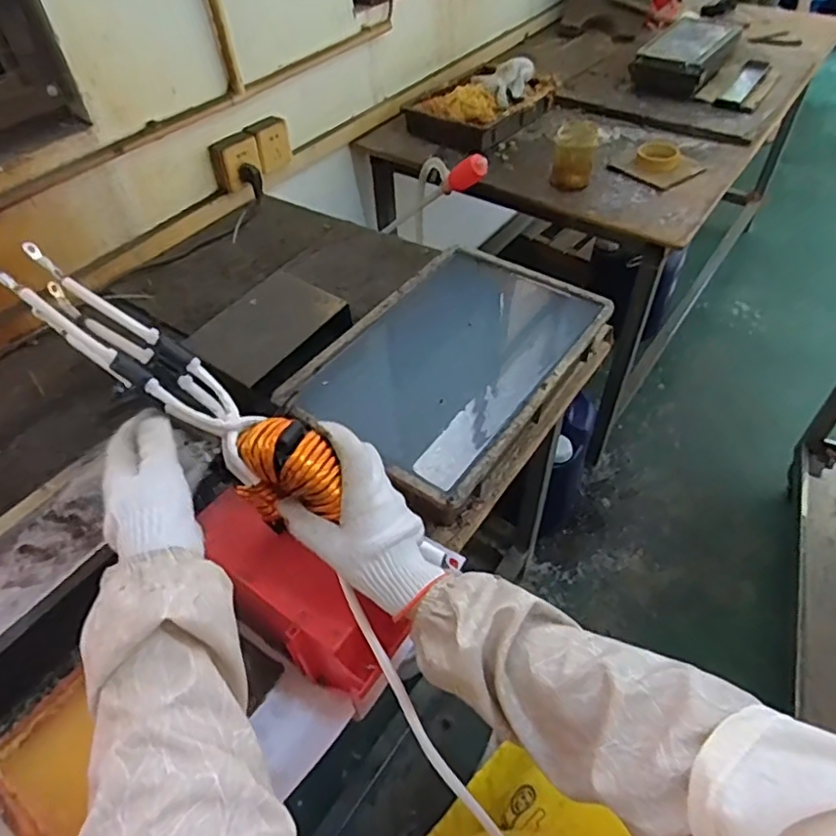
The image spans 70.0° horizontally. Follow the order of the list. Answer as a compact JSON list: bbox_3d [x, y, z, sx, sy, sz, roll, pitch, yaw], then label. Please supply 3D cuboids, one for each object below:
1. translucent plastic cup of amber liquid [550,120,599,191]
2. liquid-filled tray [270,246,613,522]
[{"bbox_3d":[0.332,-0.562,1.262,0.090,0.124,0.092,5,49,9],"label":"translucent plastic cup of amber liquid"},{"bbox_3d":[0.053,-0.087,0.847,0.301,0.053,0.447,28,55,26],"label":"liquid-filled tray"}]

